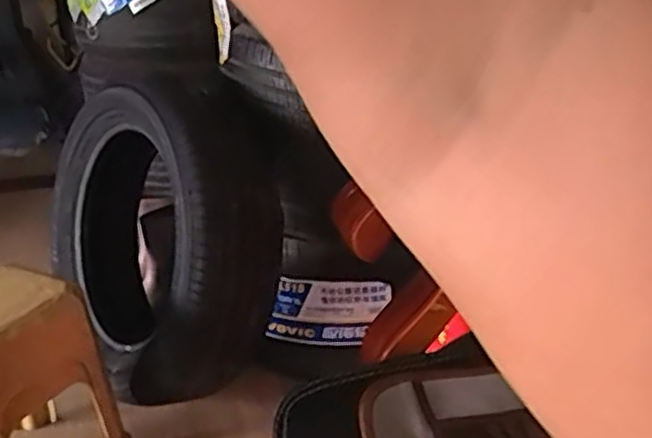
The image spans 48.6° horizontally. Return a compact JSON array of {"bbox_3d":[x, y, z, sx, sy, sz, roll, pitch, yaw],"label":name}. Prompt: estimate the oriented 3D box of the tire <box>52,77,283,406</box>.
[{"bbox_3d":[-0.328,0.007,1.352,0.269,0.512,0.562,-16,28,-32],"label":"tire"}]

